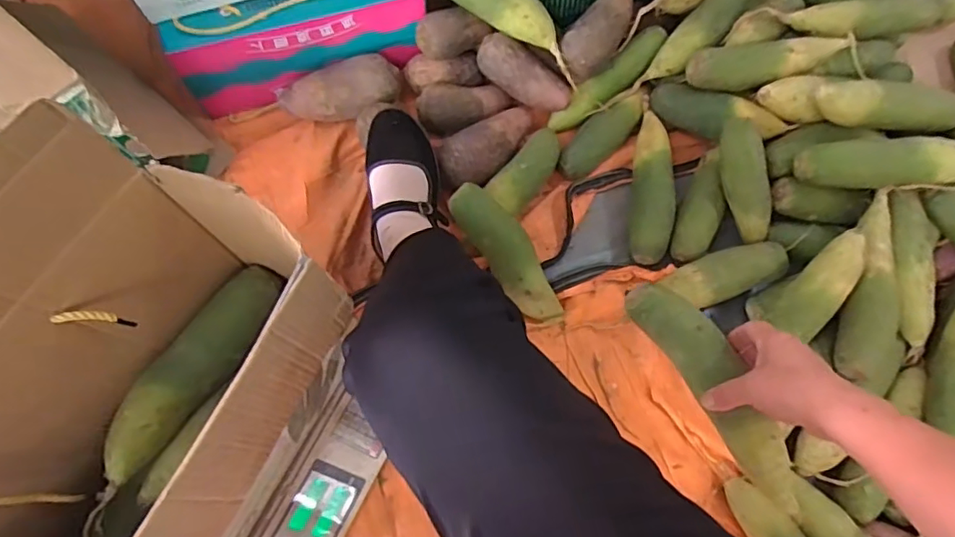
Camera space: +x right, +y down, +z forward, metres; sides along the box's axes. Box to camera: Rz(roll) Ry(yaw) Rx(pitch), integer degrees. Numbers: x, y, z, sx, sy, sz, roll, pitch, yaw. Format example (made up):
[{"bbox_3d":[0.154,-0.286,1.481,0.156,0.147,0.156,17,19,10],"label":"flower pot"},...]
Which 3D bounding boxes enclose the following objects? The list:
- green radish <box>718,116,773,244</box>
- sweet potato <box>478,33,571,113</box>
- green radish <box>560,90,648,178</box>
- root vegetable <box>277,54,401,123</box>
[{"bbox_3d":[0.346,-0.113,0.734,0.051,0.048,0.161,-15,97,-6],"label":"green radish"},{"bbox_3d":[0.063,-0.267,0.788,0.143,0.053,0.047,33,74,-9],"label":"sweet potato"},{"bbox_3d":[0.177,-0.190,0.804,0.158,0.047,0.055,-43,78,-13],"label":"green radish"},{"bbox_3d":[-0.189,-0.243,0.796,0.167,0.071,0.069,-17,73,-6],"label":"root vegetable"}]

